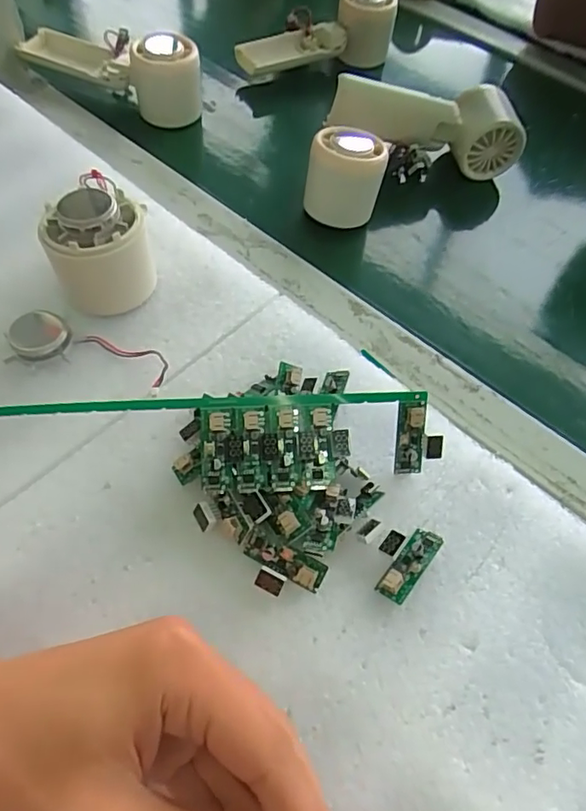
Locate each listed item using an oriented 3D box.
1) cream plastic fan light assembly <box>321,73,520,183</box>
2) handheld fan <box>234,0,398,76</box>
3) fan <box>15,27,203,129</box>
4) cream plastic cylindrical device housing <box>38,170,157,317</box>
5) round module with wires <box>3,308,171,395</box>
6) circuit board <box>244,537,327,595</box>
[{"bbox_3d":[0.109,-0.231,0.446,0.162,0.050,0.050,5,61,-15],"label":"cream plastic fan light assembly"},{"bbox_3d":[0.023,-0.351,0.536,0.153,0.052,0.054,-12,62,4],"label":"handheld fan"},{"bbox_3d":[-0.153,-0.300,0.475,0.164,0.051,0.052,28,59,8],"label":"fan"},{"bbox_3d":[-0.107,-0.086,0.305,0.052,0.060,0.048,4,59,-7],"label":"cream plastic cylindrical device housing"},{"bbox_3d":[-0.111,-0.030,0.297,0.097,0.019,0.034,18,58,2],"label":"round module with wires"},{"bbox_3d":[-0.005,0.074,0.246,0.036,0.010,0.020,24,59,5],"label":"circuit board"}]

